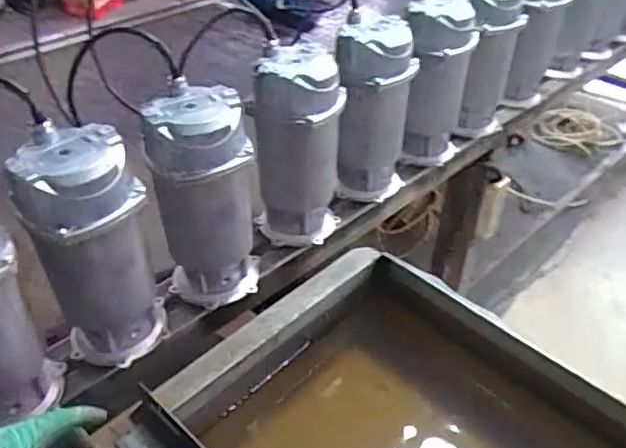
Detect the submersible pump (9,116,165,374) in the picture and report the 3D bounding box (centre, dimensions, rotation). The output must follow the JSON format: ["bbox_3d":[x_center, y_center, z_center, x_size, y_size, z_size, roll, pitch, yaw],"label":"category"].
[{"bbox_3d":[-0.265,0.039,0.740,0.127,0.289,0.119,-1,40,-3],"label":"submersible pump"}]

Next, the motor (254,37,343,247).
[{"bbox_3d":[-0.023,-0.109,0.941,0.128,0.296,0.122,2,40,0],"label":"motor"}]

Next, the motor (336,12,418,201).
[{"bbox_3d":[0.100,-0.188,1.036,0.132,0.291,0.119,1,40,0],"label":"motor"}]

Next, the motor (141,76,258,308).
[{"bbox_3d":[-0.149,-0.028,0.831,0.132,0.290,0.109,-8,41,-11],"label":"motor"}]

